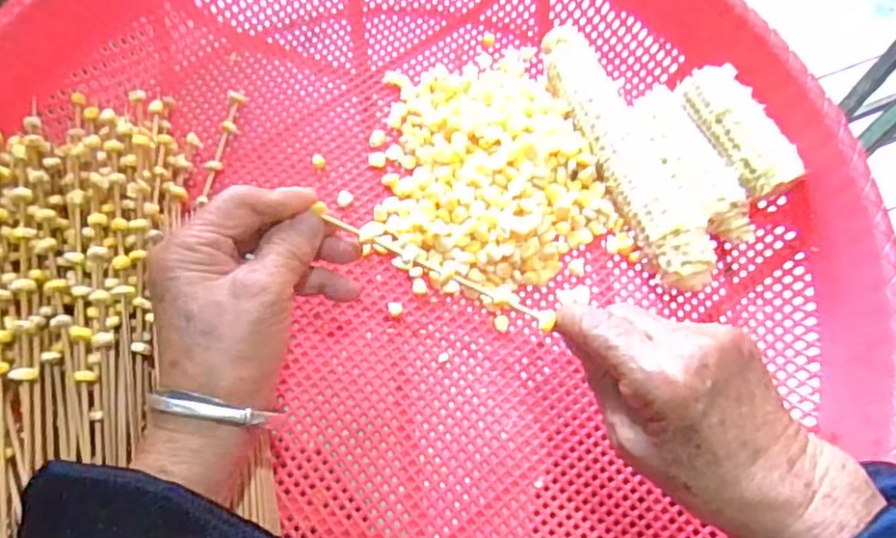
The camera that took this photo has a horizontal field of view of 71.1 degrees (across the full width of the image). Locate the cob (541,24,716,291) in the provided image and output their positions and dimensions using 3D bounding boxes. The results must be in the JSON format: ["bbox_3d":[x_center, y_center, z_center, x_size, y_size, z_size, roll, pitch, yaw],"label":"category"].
[{"bbox_3d":[0.108,-0.069,0.382,0.038,0.045,0.175,-20,68,-10],"label":"cob"}]

